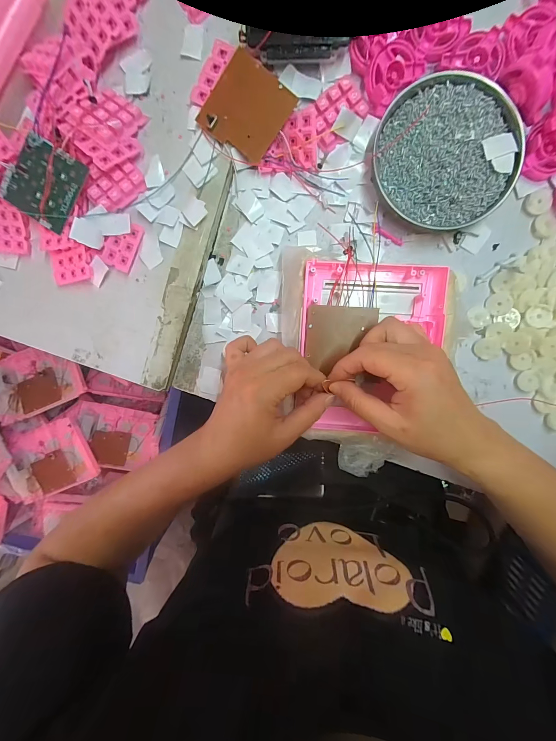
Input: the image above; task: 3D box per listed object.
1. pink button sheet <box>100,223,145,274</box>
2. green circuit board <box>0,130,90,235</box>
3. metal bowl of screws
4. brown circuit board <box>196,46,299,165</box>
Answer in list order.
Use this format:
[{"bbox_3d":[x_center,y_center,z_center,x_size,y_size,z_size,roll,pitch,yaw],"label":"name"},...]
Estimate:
[{"bbox_3d":[-0.164,-0.132,0.320,0.034,0.008,0.049,26,98,0],"label":"pink button sheet"},{"bbox_3d":[-0.233,-0.185,0.299,0.070,0.007,0.071,32,98,-1],"label":"green circuit board"},{"bbox_3d":[0.162,-0.209,0.296,0.120,0.022,0.134,-45,93,7],"label":"metal bowl of screws"},{"bbox_3d":[-0.030,-0.251,0.294,0.070,0.006,0.071,35,110,-12],"label":"brown circuit board"}]

